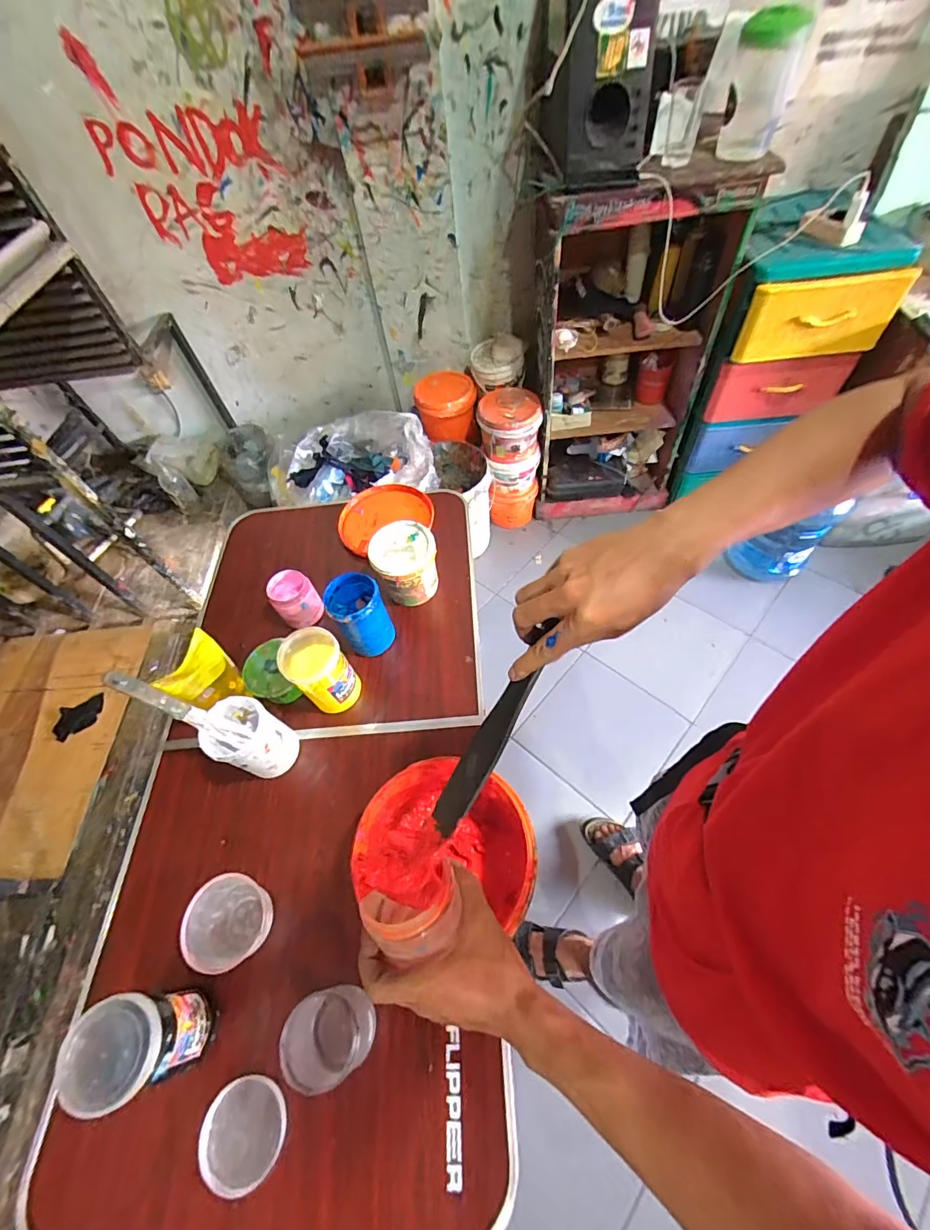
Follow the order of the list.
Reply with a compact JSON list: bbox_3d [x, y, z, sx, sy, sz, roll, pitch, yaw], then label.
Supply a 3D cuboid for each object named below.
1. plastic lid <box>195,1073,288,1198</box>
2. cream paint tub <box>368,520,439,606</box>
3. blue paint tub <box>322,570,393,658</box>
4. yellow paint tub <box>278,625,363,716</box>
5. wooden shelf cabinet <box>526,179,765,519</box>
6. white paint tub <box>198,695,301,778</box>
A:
[{"bbox_3d":[-0.271,0.631,0.569,0.102,0.016,0.095,-3,57,5],"label":"plastic lid"},{"bbox_3d":[-0.120,-0.103,0.944,0.124,0.123,0.114,-3,57,5],"label":"cream paint tub"},{"bbox_3d":[-0.195,0.002,0.881,0.098,0.135,0.094,-28,59,-10],"label":"blue paint tub"},{"bbox_3d":[-0.253,0.101,0.828,0.098,0.154,0.098,-31,60,-12],"label":"yellow paint tub"},{"bbox_3d":[0.504,-0.885,1.643,0.548,1.052,0.457,-9,57,1],"label":"wooden shelf cabinet"},{"bbox_3d":[-0.348,0.207,0.767,0.098,0.141,0.095,-3,57,5],"label":"white paint tub"}]

